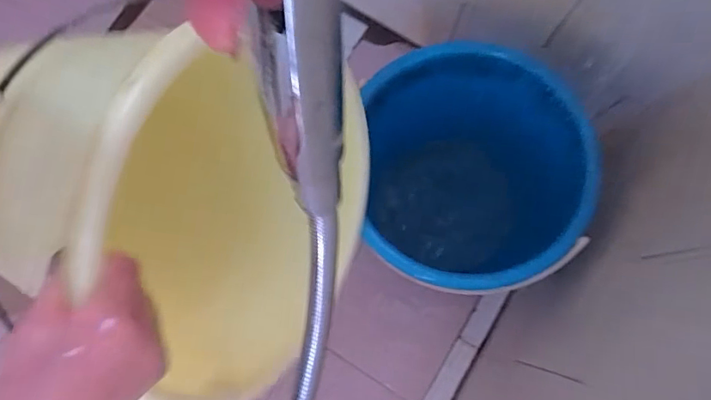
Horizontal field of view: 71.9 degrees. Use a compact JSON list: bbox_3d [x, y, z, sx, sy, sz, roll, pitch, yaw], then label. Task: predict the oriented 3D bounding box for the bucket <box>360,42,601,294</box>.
[{"bbox_3d":[0.187,-0.032,0.798,0.325,0.316,0.343,0,78,1],"label":"bucket"}]

